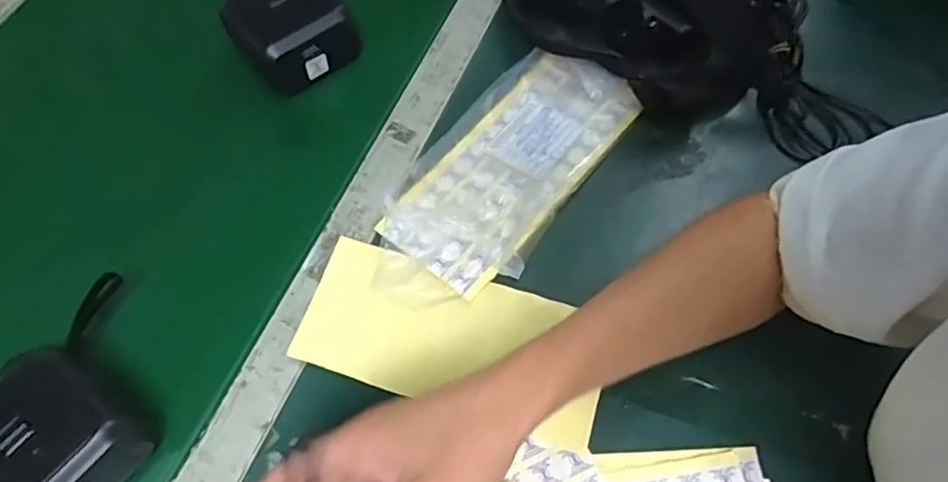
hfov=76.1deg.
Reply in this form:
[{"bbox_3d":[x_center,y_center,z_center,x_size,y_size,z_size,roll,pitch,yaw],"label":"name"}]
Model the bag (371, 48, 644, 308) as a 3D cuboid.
[{"bbox_3d":[0.019,-0.053,0.469,0.115,0.024,0.242,32,68,17],"label":"bag"}]

